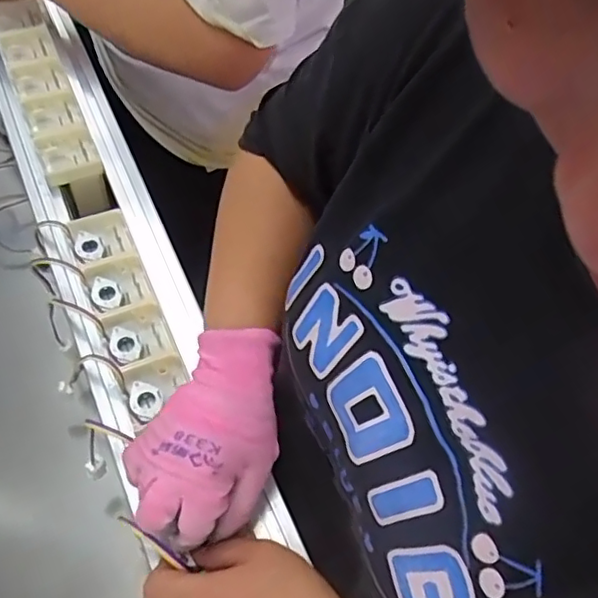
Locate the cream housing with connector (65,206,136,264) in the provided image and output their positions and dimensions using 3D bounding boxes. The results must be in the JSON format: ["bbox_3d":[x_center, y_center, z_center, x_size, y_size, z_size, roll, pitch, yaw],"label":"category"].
[{"bbox_3d":[-0.171,-0.052,0.514,0.047,0.023,0.048,-21,64,-12],"label":"cream housing with connector"}]

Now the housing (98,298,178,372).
[{"bbox_3d":[-0.128,0.032,0.478,0.048,0.024,0.051,-23,65,-13],"label":"housing"}]

